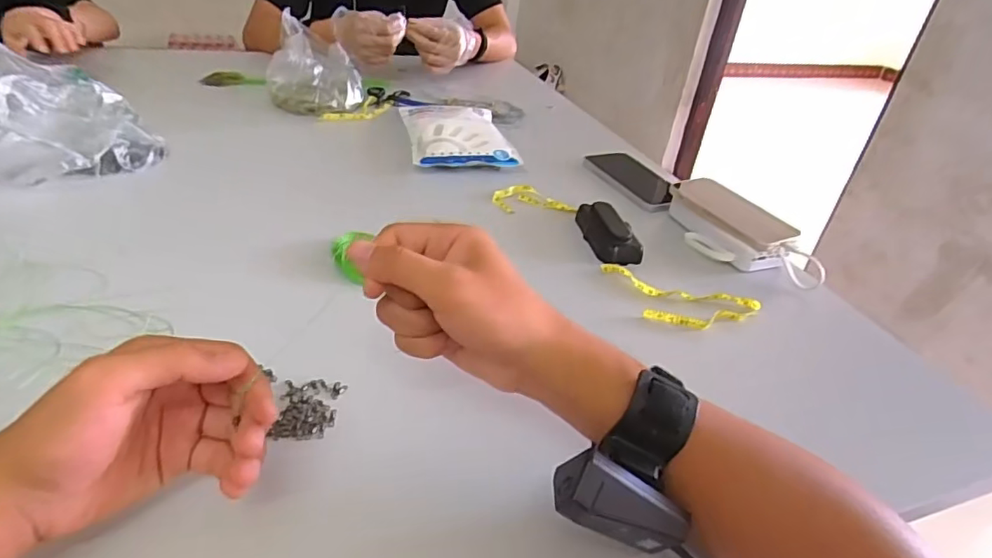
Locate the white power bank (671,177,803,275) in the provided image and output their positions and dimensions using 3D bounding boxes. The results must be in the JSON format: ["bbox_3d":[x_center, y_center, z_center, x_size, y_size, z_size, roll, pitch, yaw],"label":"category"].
[{"bbox_3d":[0.259,-0.068,0.633,0.066,0.051,0.150,-13,39,-26],"label":"white power bank"}]

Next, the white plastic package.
[{"bbox_3d":[-0.056,-0.213,0.812,0.140,0.024,0.203,-3,36,-14],"label":"white plastic package"}]

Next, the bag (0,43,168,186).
[{"bbox_3d":[-0.460,-0.180,0.598,0.166,0.137,0.128,-18,42,-32],"label":"bag"}]

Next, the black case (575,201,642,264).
[{"bbox_3d":[0.121,-0.055,0.618,0.045,0.025,0.097,-3,36,-15],"label":"black case"}]

